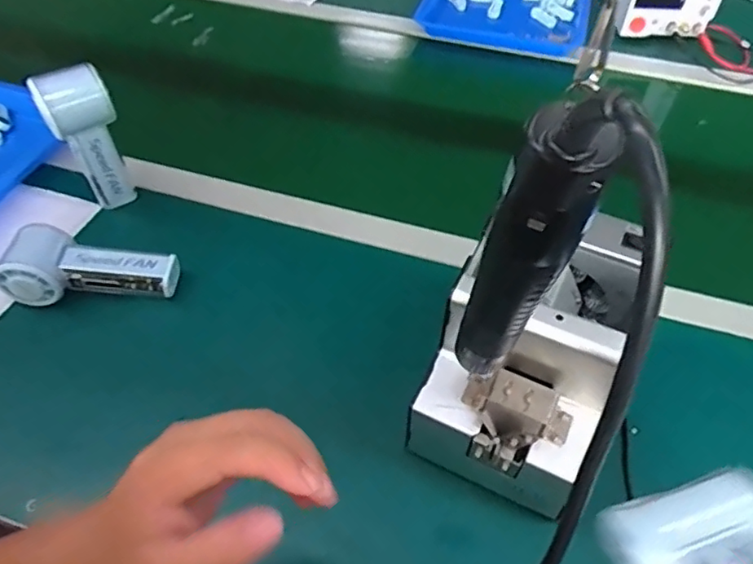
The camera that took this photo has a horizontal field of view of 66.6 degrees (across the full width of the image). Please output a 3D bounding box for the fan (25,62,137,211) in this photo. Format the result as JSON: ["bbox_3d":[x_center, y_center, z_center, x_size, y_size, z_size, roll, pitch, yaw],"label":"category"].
[{"bbox_3d":[-0.286,-0.139,0.571,0.062,0.144,0.045,-28,56,-22],"label":"fan"}]

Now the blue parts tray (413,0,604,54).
[{"bbox_3d":[0.235,-0.495,0.964,0.261,0.029,0.328,14,51,11],"label":"blue parts tray"}]

